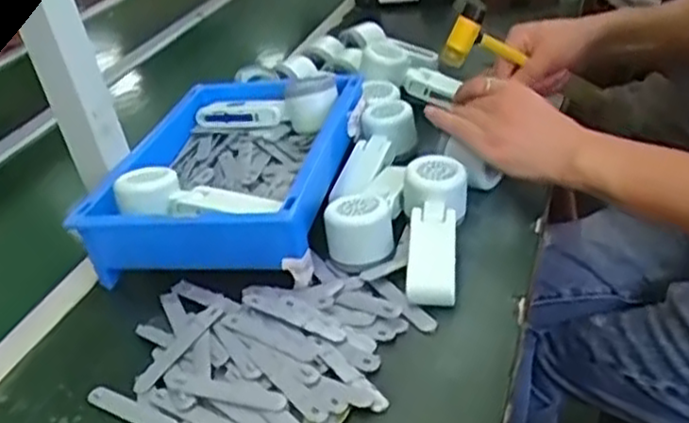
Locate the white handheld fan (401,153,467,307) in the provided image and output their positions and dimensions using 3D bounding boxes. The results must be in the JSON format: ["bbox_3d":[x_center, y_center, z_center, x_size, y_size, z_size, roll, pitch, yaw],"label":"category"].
[{"bbox_3d":[0.078,0.017,0.652,0.056,0.046,0.163,-1,49,10],"label":"white handheld fan"}]

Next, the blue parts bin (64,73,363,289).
[{"bbox_3d":[-0.105,-0.046,0.754,0.201,0.092,0.294,-1,32,17],"label":"blue parts bin"}]

